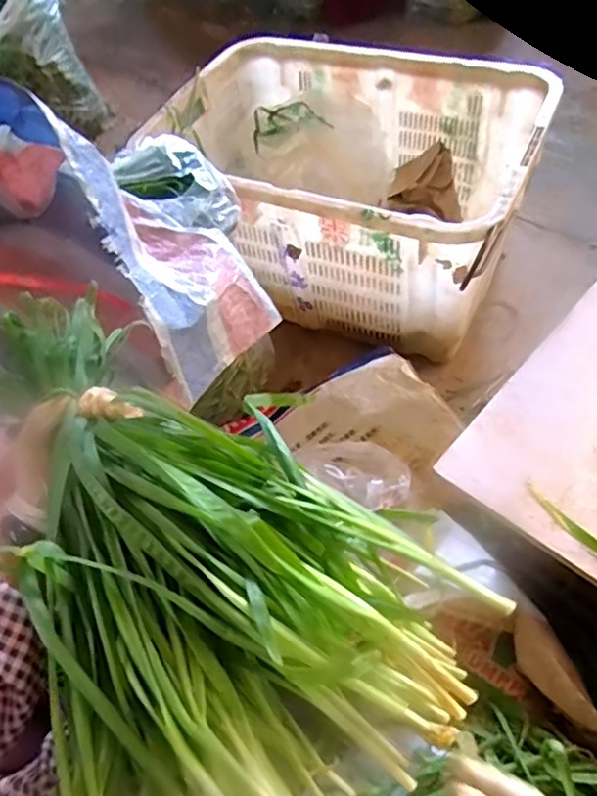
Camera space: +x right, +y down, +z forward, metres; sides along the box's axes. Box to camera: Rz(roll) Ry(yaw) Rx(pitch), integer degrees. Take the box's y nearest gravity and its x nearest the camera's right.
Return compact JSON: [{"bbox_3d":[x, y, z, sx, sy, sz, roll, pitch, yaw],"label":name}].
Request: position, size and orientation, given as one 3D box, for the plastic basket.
[{"bbox_3d":[0.094,-0.403,1.189,0.669,0.323,0.493,18,59,21],"label":"plastic basket"}]

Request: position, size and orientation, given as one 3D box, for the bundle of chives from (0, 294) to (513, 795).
[{"bbox_3d":[-0.066,0.066,0.400,0.249,0.087,0.428,-23,57,-11],"label":"bundle of chives"}]

